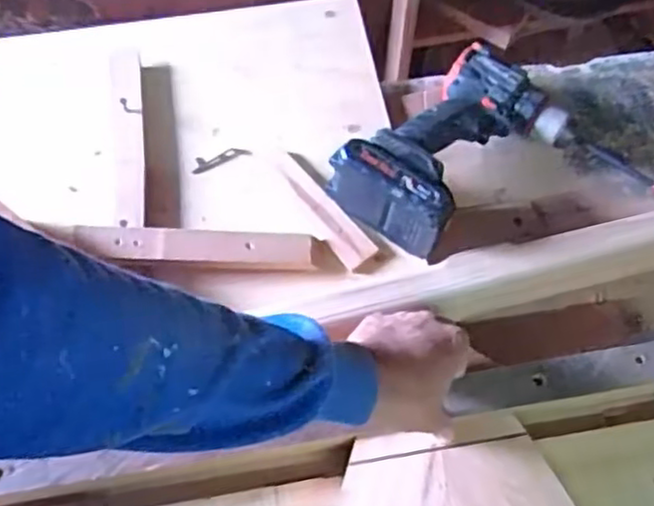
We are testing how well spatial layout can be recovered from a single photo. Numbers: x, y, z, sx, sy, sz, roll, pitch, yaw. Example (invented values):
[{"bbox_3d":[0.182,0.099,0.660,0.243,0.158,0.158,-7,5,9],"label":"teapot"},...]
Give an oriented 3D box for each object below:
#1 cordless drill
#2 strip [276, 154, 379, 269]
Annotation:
[{"bbox_3d":[0.125,-0.099,0.679,0.135,0.088,0.228,40,70,17],"label":"cordless drill"},{"bbox_3d":[-0.008,-0.044,0.681,0.034,0.012,0.142,-34,68,-15],"label":"strip"}]

